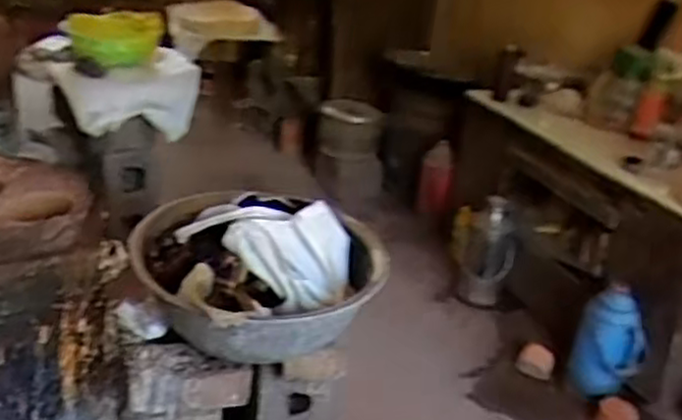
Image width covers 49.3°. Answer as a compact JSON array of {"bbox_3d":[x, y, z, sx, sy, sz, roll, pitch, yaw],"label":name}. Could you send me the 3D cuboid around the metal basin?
[{"bbox_3d":[-0.161,0.117,1.532,0.473,0.205,0.473,5,25,-2],"label":"metal basin"}]

